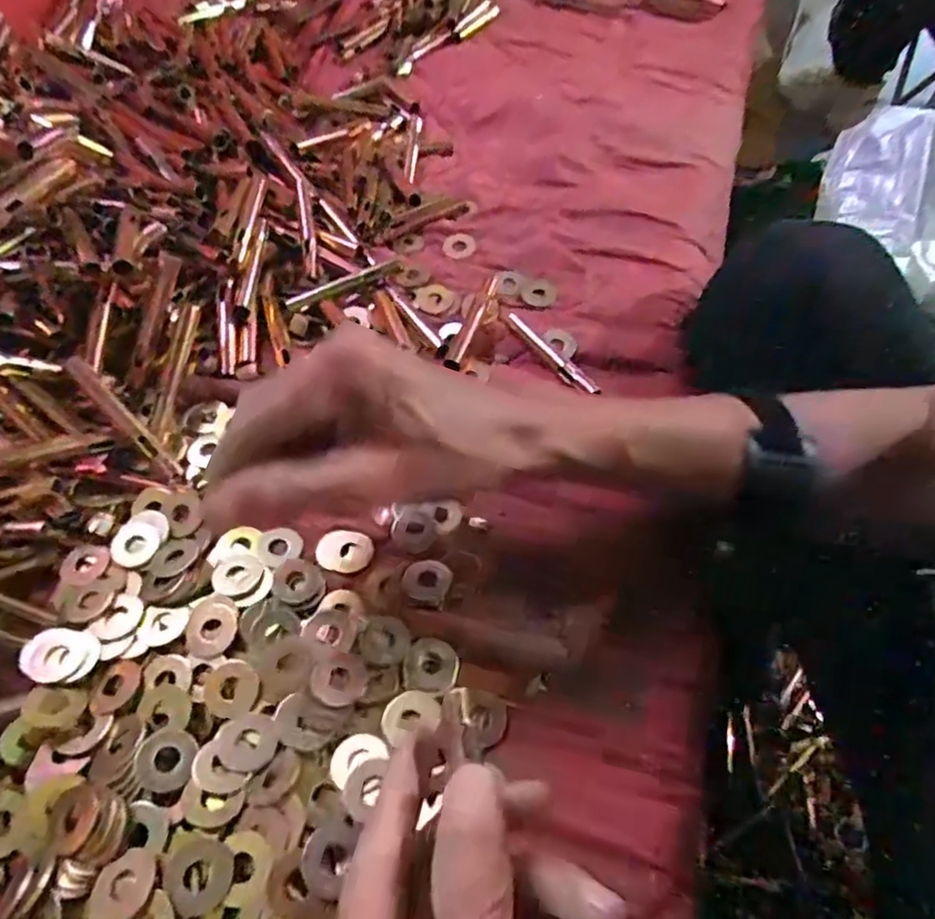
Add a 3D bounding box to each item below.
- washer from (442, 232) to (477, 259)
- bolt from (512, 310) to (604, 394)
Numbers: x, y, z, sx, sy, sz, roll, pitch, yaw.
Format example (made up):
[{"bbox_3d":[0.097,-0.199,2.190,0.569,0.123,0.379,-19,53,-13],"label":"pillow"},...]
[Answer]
[{"bbox_3d":[-0.006,-0.162,0.487,0.024,0.004,0.026,-4,68,9],"label":"washer"},{"bbox_3d":[0.054,-0.066,0.411,0.011,0.013,0.084,-29,62,-20],"label":"bolt"}]

